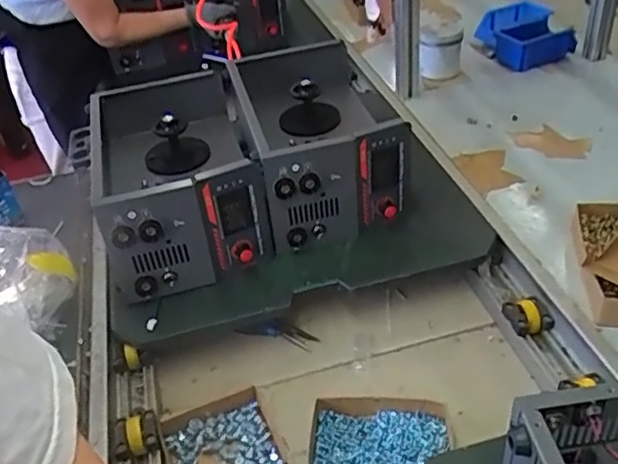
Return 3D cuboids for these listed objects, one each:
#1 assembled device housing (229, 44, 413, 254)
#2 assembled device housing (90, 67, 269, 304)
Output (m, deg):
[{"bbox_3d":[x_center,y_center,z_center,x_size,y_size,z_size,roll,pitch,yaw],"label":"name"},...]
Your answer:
[{"bbox_3d":[0.006,-0.170,1.079,0.229,0.165,0.384,-12,38,-5],"label":"assembled device housing"},{"bbox_3d":[-0.210,-0.090,1.002,0.222,0.163,0.355,-14,38,-8],"label":"assembled device housing"}]

